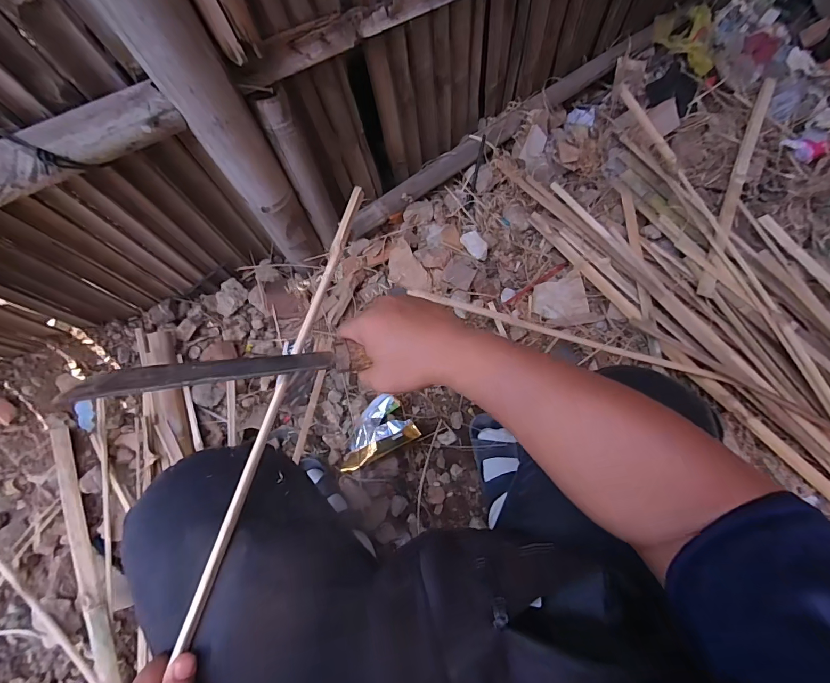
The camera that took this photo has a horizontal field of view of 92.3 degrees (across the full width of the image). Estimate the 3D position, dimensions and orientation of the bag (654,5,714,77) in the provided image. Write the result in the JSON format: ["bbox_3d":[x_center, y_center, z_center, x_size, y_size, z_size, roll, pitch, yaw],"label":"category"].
[{"bbox_3d":[0.617,-0.683,0.905,0.120,0.040,0.174,3,73,2],"label":"bag"}]

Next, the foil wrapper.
[{"bbox_3d":[-0.076,0.159,0.713,0.143,0.025,0.094,-30,64,5],"label":"foil wrapper"}]

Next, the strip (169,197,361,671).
[{"bbox_3d":[-0.121,0.039,0.369,0.014,0.010,0.431,16,74,3],"label":"strip"}]

